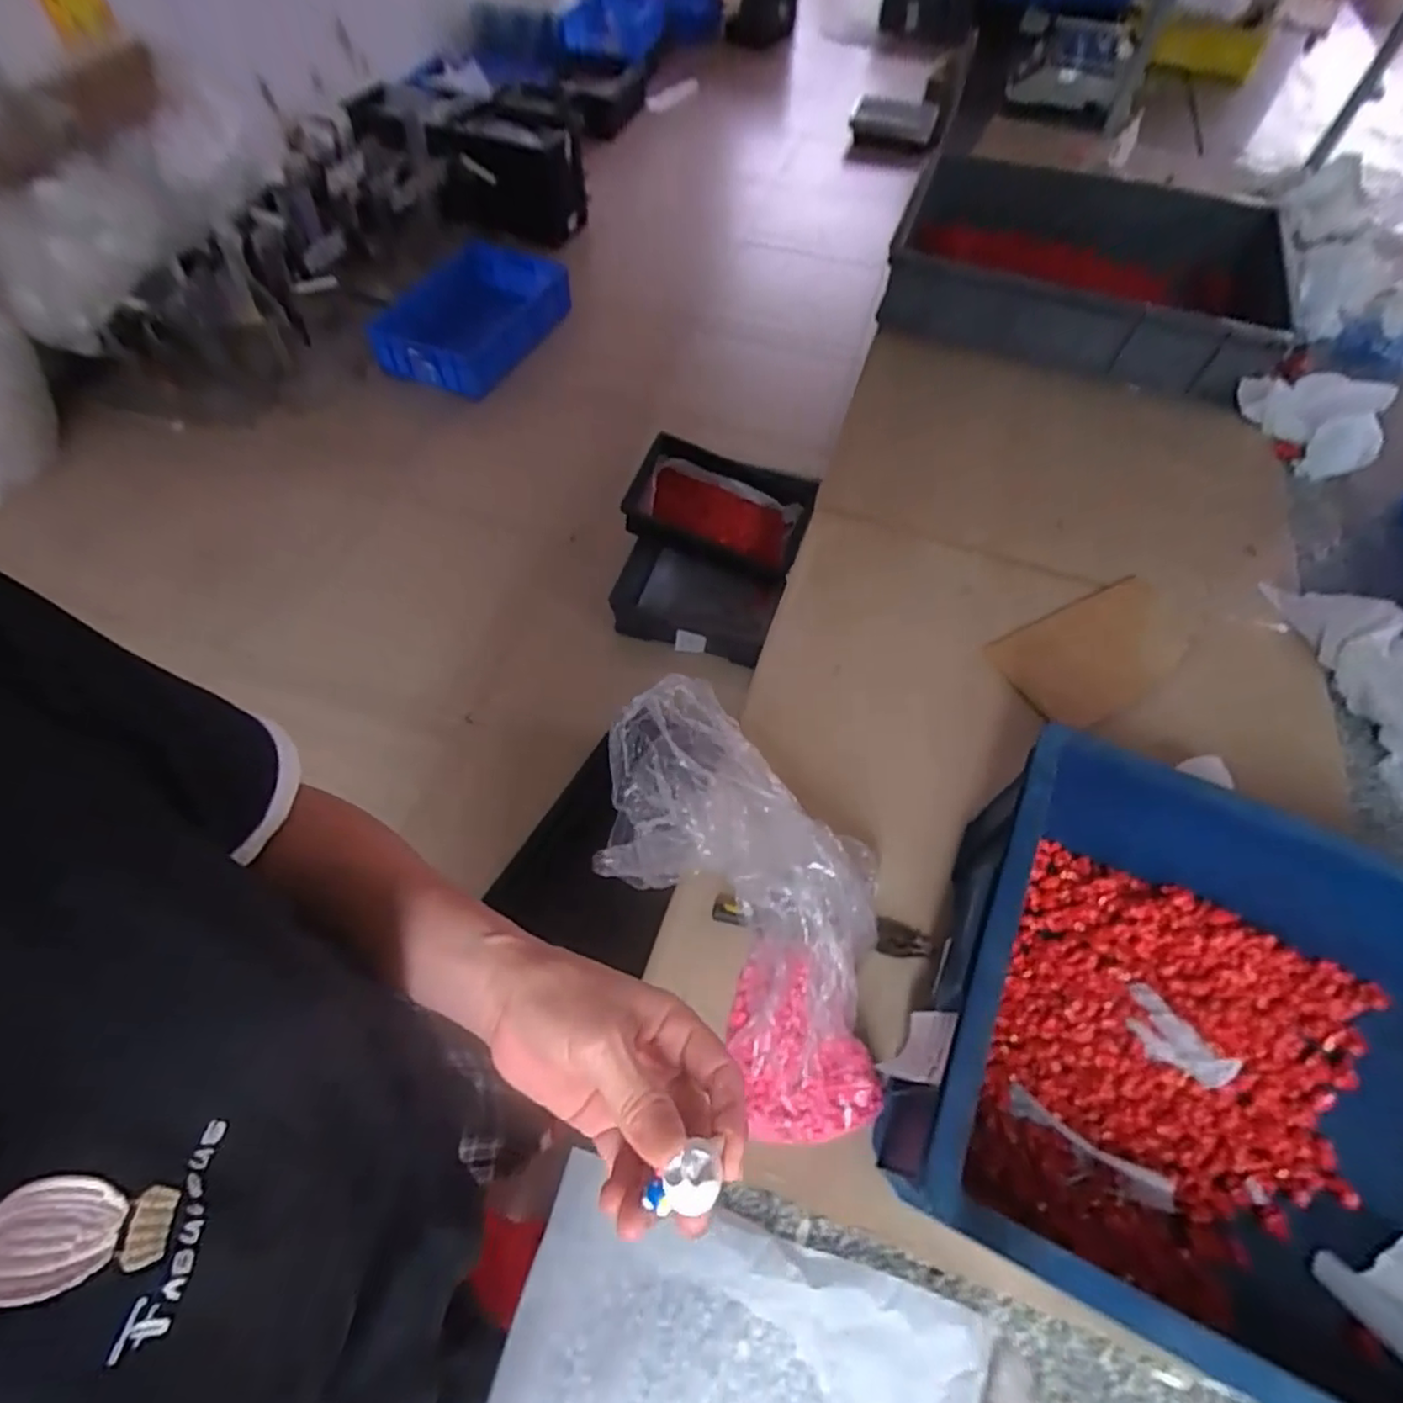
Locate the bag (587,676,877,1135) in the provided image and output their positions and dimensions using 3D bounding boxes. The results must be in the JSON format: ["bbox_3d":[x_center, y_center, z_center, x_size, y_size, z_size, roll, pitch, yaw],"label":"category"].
[{"bbox_3d":[0.025,0.159,0.544,0.176,0.132,0.386,-21,78,-13],"label":"bag"}]

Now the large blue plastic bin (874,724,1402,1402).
[{"bbox_3d":[0.429,0.293,0.480,0.513,0.185,0.347,23,60,13],"label":"large blue plastic bin"}]

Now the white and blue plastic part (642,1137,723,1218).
[{"bbox_3d":[-0.006,0.178,0.249,0.027,0.017,0.021,0,58,-1],"label":"white and blue plastic part"}]

